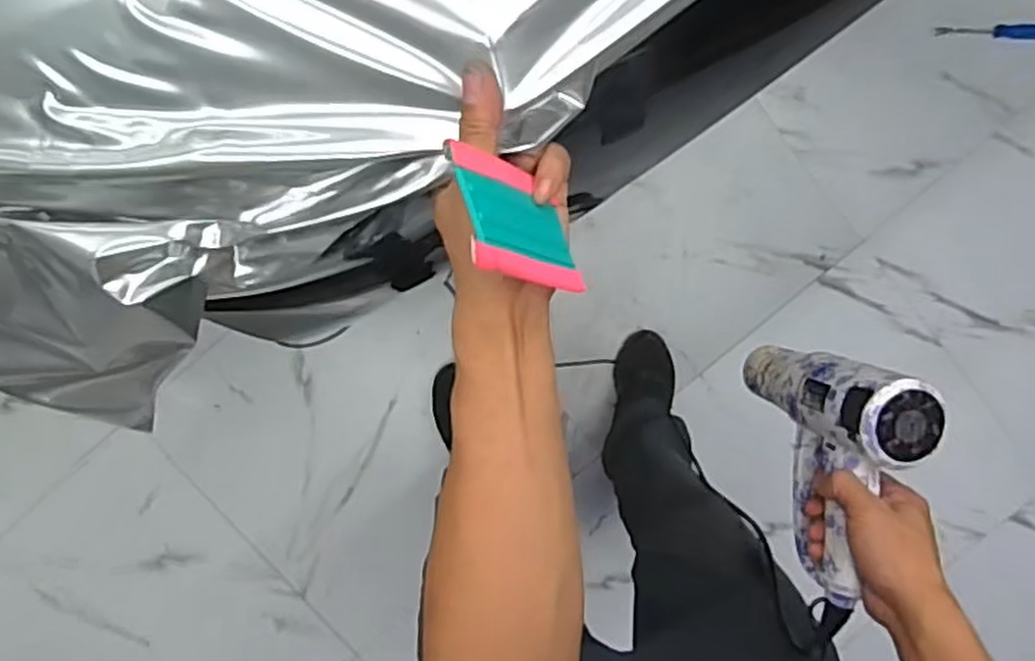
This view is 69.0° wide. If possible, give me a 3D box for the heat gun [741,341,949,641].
[{"bbox_3d":[0.272,0.122,0.675,0.067,0.218,0.208,1,99,-3],"label":"heat gun"}]

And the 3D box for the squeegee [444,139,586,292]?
[{"bbox_3d":[0.003,-0.060,0.412,0.006,0.110,0.071,-23,77,26],"label":"squeegee"}]

